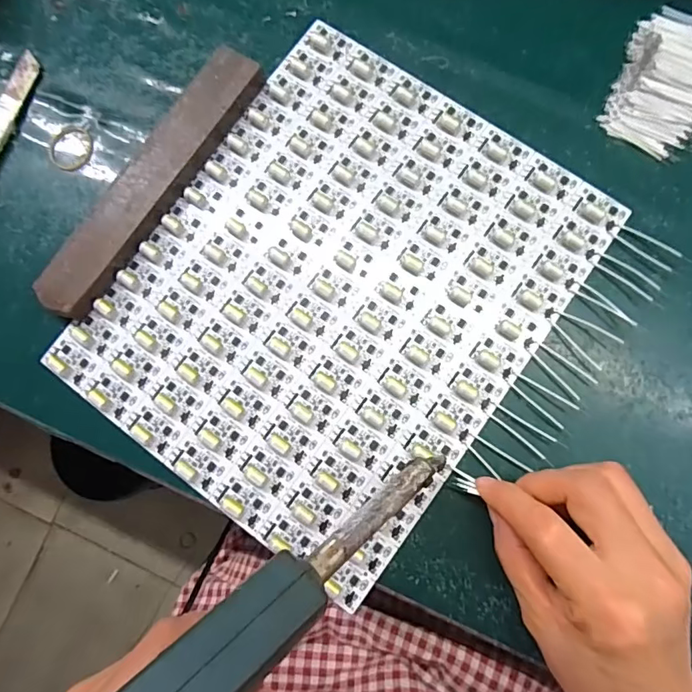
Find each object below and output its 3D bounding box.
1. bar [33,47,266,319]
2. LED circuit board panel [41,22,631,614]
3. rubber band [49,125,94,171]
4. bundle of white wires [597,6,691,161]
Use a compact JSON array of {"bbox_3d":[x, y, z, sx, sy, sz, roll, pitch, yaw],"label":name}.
[{"bbox_3d":[-0.123,-0.104,0.310,0.035,0.017,0.195,35,84,8],"label":"bar"},{"bbox_3d":[-0.004,-0.035,0.298,0.235,0.008,0.286,35,84,8],"label":"LED circuit board panel"},{"bbox_3d":[-0.185,-0.134,0.328,0.029,0.004,0.031,-1,81,3],"label":"rubber band"},{"bbox_3d":[0.201,-0.172,0.303,0.053,0.017,0.099,24,83,7],"label":"bundle of white wires"}]

